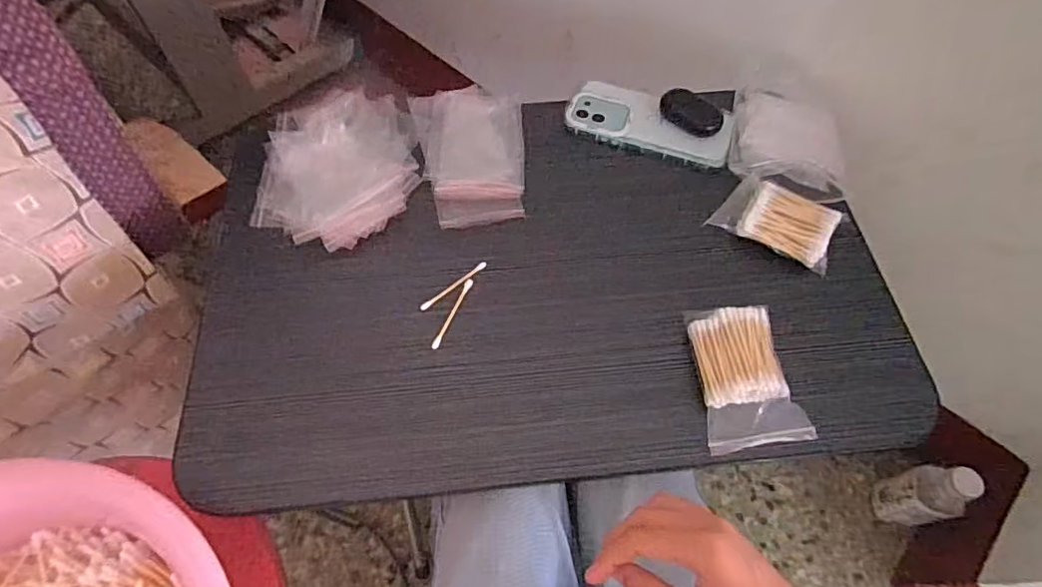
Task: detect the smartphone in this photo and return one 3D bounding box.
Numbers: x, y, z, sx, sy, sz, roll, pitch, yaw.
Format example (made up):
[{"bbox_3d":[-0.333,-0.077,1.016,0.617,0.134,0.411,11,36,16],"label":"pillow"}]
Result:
[{"bbox_3d":[0.129,-0.173,0.568,0.161,0.019,0.069,18,62,9],"label":"smartphone"}]

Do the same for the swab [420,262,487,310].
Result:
[{"bbox_3d":[-0.057,-0.007,0.485,0.069,0.004,0.007,-36,67,-19],"label":"swab"}]

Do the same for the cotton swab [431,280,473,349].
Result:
[{"bbox_3d":[-0.057,0.016,0.471,0.007,0.004,0.069,21,62,10],"label":"cotton swab"}]

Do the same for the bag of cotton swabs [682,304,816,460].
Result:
[{"bbox_3d":[0.172,0.062,0.436,0.071,0.013,0.113,-3,61,-3],"label":"bag of cotton swabs"}]

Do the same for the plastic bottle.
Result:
[{"bbox_3d":[0.552,0.280,0.778,0.055,0.175,0.068,-10,61,-6],"label":"plastic bottle"}]

